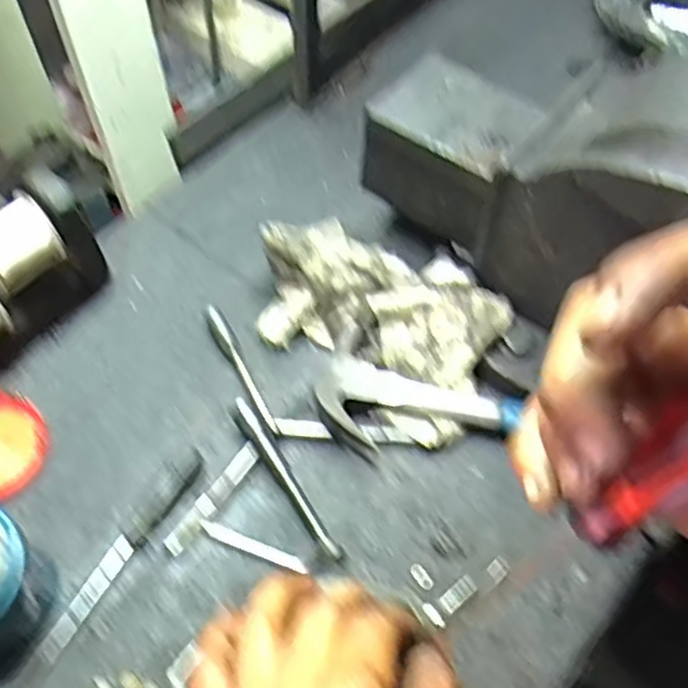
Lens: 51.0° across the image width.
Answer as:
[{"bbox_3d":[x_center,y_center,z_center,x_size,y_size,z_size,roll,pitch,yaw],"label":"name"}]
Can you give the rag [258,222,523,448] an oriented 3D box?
[{"bbox_3d":[0.025,-0.026,0.643,0.225,0.071,0.129,33,62,19],"label":"rag"}]

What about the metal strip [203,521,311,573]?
[{"bbox_3d":[-0.070,0.156,0.557,0.083,0.008,0.012,19,58,12],"label":"metal strip"}]

